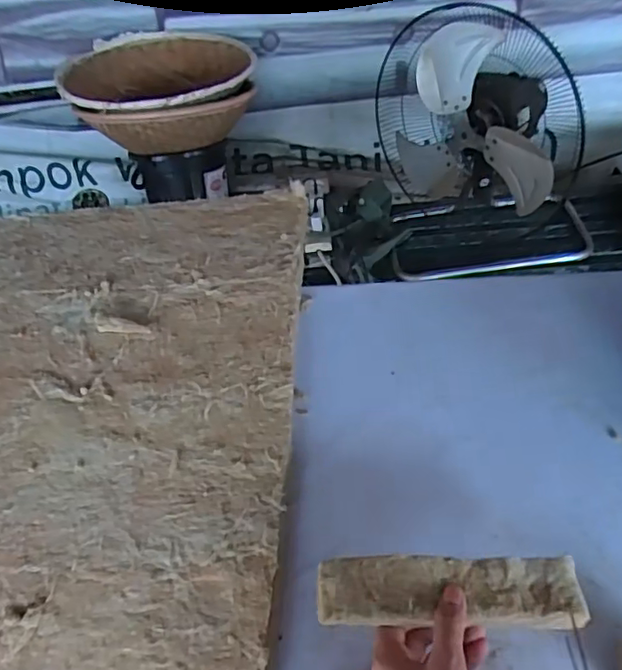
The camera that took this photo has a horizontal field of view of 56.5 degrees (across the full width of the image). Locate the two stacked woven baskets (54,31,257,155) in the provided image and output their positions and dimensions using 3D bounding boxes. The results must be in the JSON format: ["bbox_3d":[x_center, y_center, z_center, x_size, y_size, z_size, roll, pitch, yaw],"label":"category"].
[{"bbox_3d":[-0.332,-0.559,1.301,0.407,0.152,0.391,-17,51,-5],"label":"two stacked woven baskets"}]

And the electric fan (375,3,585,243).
[{"bbox_3d":[0.328,-0.411,1.157,0.406,0.419,0.192,33,63,30],"label":"electric fan"}]

